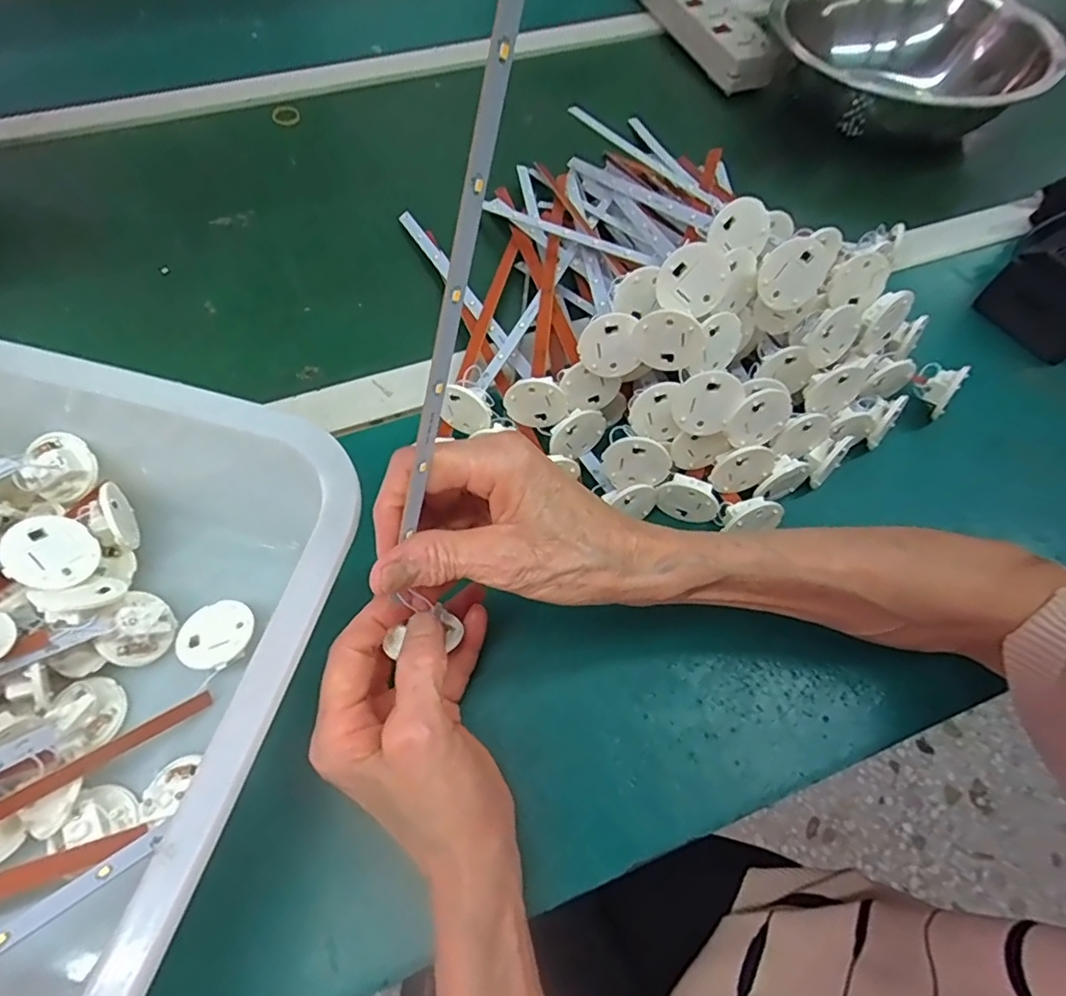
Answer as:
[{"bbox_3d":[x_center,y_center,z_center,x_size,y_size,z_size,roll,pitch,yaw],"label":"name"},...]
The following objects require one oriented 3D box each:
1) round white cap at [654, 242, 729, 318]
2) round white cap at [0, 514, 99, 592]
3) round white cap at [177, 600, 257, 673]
[{"bbox_3d":[0.084,-0.115,0.308,0.036,0.035,0.004,10,33,-6],"label":"round white cap"},{"bbox_3d":[-0.239,0.027,0.291,0.037,0.004,0.040,33,39,-32],"label":"round white cap"},{"bbox_3d":[-0.168,0.074,0.313,0.039,0.013,0.036,4,60,2],"label":"round white cap"}]

